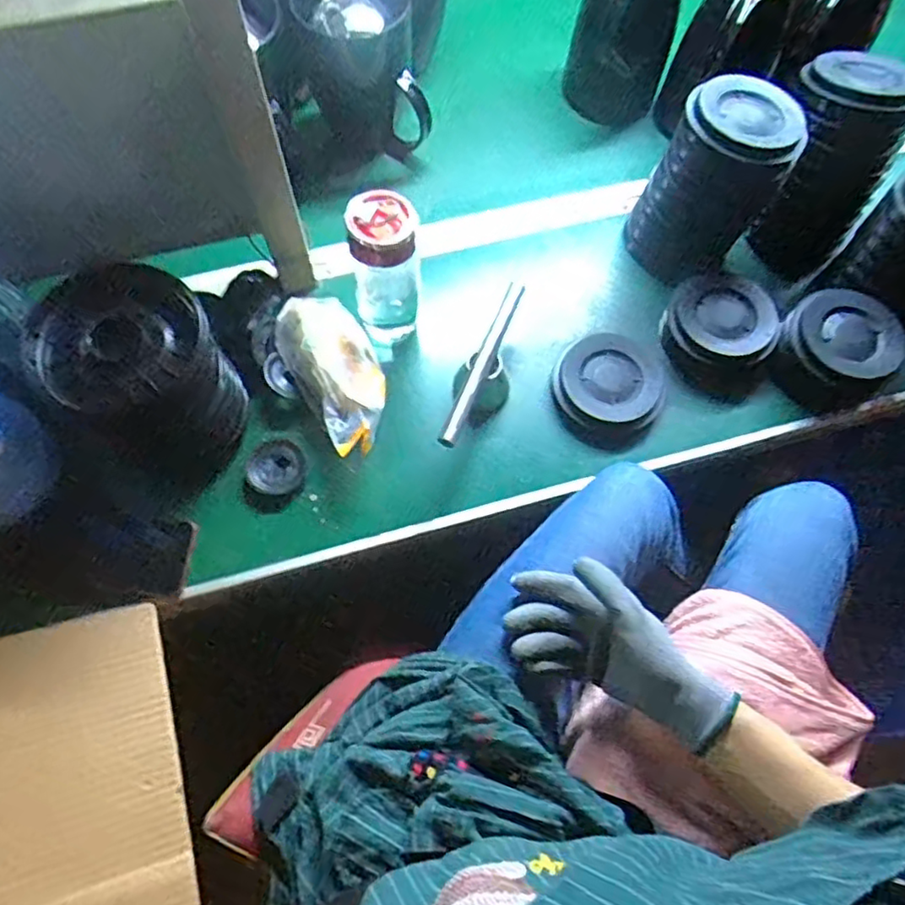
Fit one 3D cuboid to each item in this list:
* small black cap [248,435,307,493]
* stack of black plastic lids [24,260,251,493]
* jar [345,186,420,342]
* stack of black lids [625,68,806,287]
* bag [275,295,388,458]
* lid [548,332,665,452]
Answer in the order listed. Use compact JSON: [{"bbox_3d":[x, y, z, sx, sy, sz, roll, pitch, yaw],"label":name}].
[{"bbox_3d":[-0.181,0.014,0.679,0.056,0.009,0.056,0,67,-1],"label":"small black cap"},{"bbox_3d":[-0.277,-0.065,0.614,0.126,0.183,0.139,34,70,12],"label":"stack of black plastic lids"},{"bbox_3d":[-0.069,-0.184,0.681,0.068,0.169,0.059,3,67,0],"label":"jar"},{"bbox_3d":[0.306,-0.308,0.791,0.128,0.237,0.117,34,70,12],"label":"stack of black lids"},{"bbox_3d":[-0.118,-0.087,0.694,0.093,0.054,0.188,-28,71,-12],"label":"bag"},{"bbox_3d":[0.173,-0.072,0.736,0.116,0.039,0.121,0,67,-1],"label":"lid"}]

